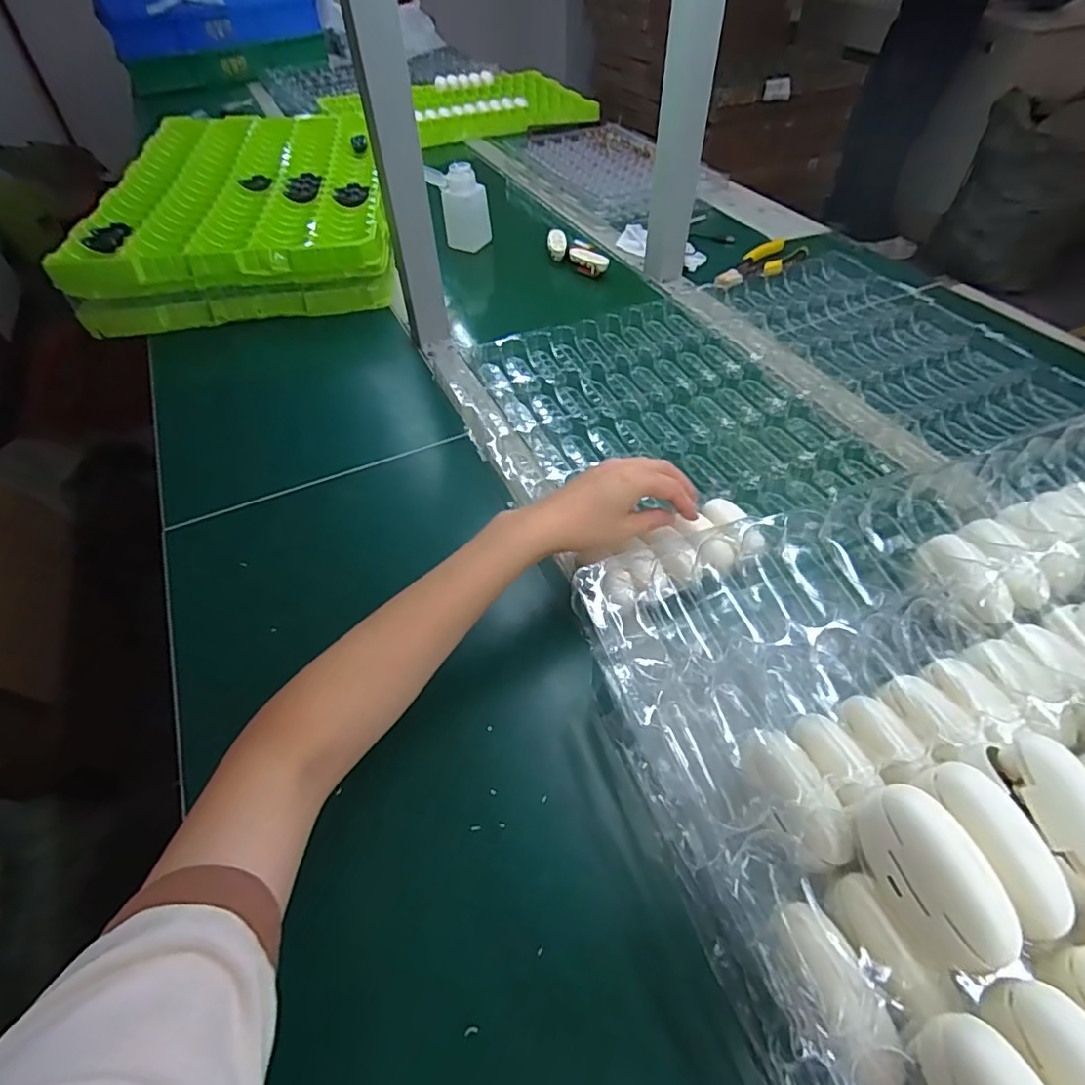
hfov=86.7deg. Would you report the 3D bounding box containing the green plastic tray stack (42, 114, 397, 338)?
[{"bbox_3d":[-0.441,-0.528,0.900,0.390,0.093,0.565,-9,50,-6],"label":"green plastic tray stack"}]

